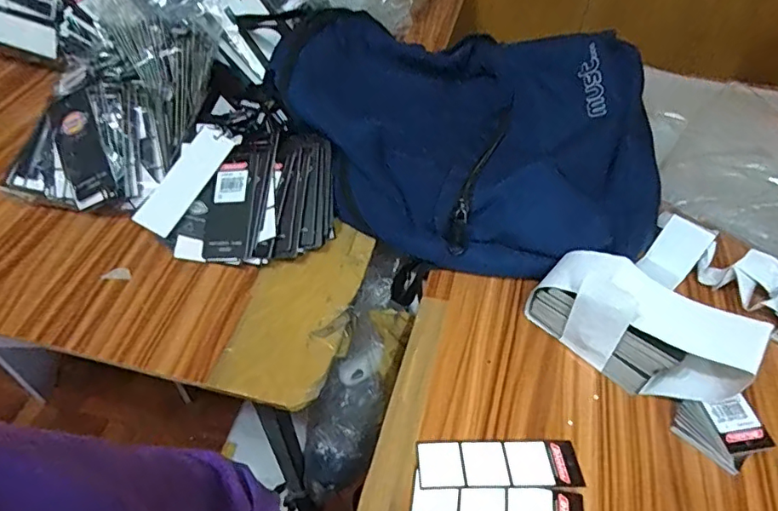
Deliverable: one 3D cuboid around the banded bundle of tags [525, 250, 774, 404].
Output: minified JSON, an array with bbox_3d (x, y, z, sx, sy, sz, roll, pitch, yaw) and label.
[{"bbox_3d":[0.197,0.050,0.417,0.158,0.105,0.059,31,55,24],"label":"banded bundle of tags"}]

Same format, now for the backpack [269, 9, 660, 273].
[{"bbox_3d":[0.091,-0.141,0.575,0.402,0.124,0.308,29,54,22],"label":"backpack"}]

